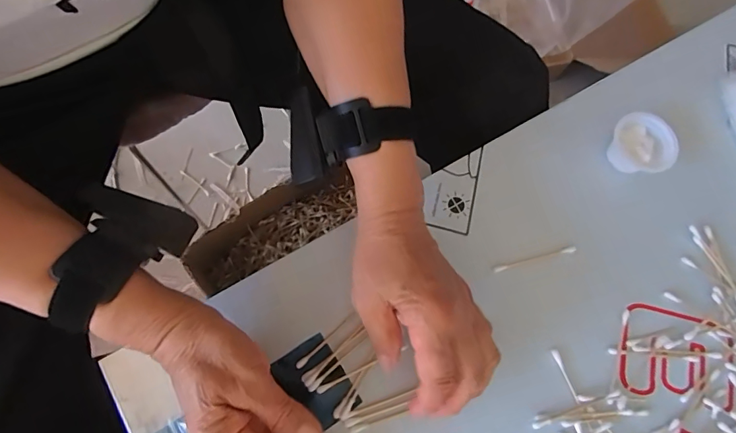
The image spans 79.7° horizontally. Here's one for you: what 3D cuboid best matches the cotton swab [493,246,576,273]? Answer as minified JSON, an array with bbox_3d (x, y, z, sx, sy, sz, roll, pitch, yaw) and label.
[{"bbox_3d":[0.136,0.035,0.360,0.070,0.006,0.005,-13,75,-9],"label":"cotton swab"}]

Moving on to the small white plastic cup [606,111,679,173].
[{"bbox_3d":[0.237,-0.060,0.392,0.049,0.039,0.054,-12,75,-8],"label":"small white plastic cup"}]

